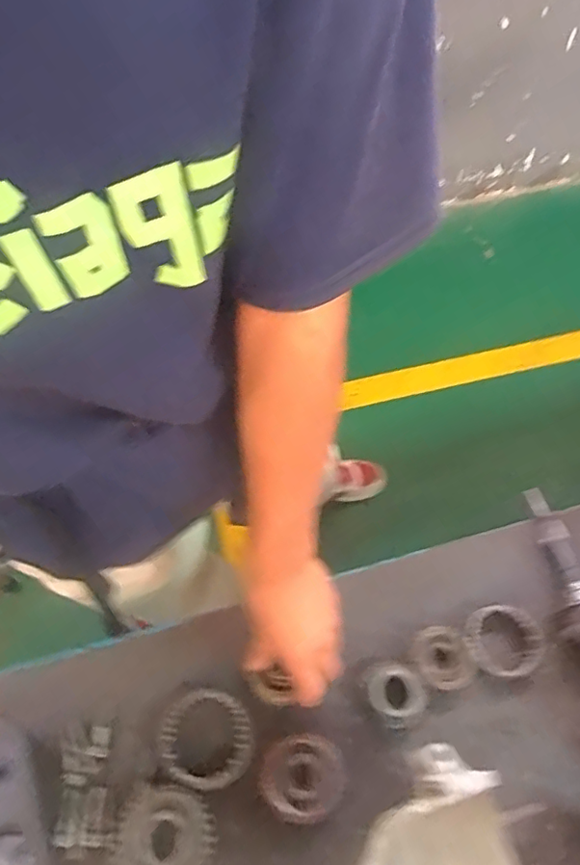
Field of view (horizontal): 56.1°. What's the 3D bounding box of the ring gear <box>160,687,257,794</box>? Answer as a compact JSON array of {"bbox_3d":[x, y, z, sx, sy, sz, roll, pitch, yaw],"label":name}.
[{"bbox_3d":[-0.078,0.287,0.511,0.086,0.014,0.080,-2,59,3],"label":"ring gear"}]

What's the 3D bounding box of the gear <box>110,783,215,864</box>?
[{"bbox_3d":[-0.110,0.352,0.471,0.084,0.020,0.077,-2,59,3],"label":"gear"}]

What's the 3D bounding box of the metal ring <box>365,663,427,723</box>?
[{"bbox_3d":[0.101,0.253,0.527,0.060,0.029,0.047,18,62,14],"label":"metal ring"}]

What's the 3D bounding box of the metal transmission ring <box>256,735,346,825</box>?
[{"bbox_3d":[0.012,0.313,0.495,0.073,0.021,0.067,-2,59,3],"label":"metal transmission ring"}]

